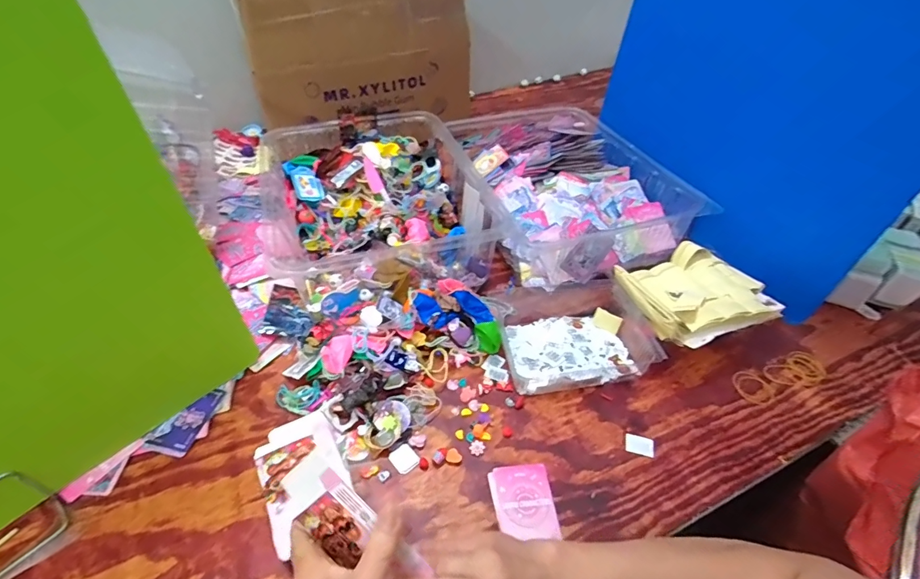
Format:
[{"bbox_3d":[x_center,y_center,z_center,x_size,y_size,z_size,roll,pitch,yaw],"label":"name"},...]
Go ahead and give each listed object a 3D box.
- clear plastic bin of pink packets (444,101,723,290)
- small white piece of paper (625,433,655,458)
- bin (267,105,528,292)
[{"bbox_3d":[0.197,-0.214,0.859,0.346,0.111,0.465,-16,47,-15],"label":"clear plastic bin of pink packets"},{"bbox_3d":[0.226,0.195,0.548,0.035,0.005,0.025,14,46,14],"label":"small white piece of paper"},{"bbox_3d":[-0.163,-0.161,0.786,0.377,0.110,0.451,-13,46,-13],"label":"bin"}]

